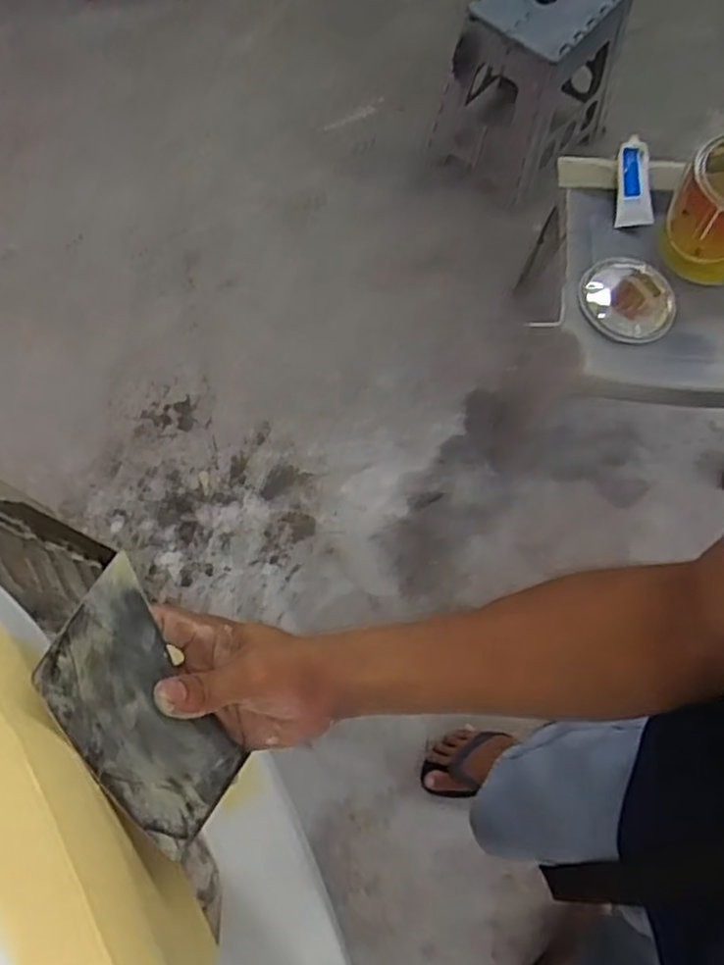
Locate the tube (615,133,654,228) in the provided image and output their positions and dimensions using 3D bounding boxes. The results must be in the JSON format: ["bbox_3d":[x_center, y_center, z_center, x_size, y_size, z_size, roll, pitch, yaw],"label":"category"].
[{"bbox_3d":[0.438,-0.483,1.165,0.058,0.042,0.139,-4,96,-1],"label":"tube"}]

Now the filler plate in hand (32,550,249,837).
[{"bbox_3d":[-0.111,0.117,0.372,0.011,0.096,0.131,-25,104,16],"label":"filler plate in hand"}]

